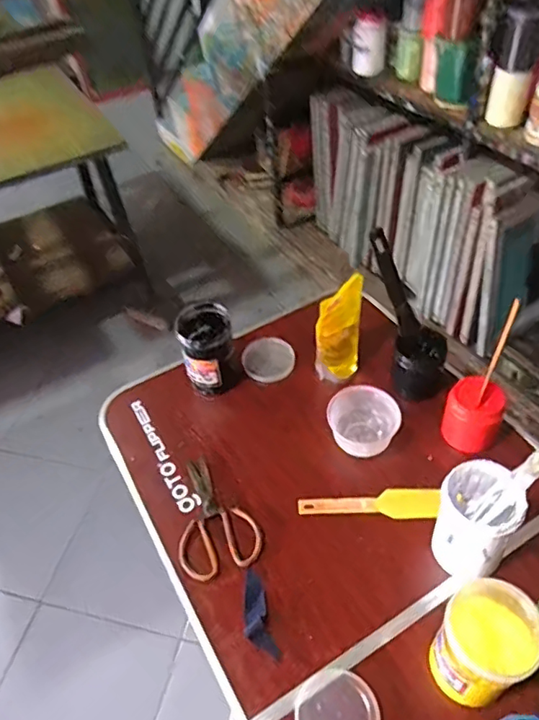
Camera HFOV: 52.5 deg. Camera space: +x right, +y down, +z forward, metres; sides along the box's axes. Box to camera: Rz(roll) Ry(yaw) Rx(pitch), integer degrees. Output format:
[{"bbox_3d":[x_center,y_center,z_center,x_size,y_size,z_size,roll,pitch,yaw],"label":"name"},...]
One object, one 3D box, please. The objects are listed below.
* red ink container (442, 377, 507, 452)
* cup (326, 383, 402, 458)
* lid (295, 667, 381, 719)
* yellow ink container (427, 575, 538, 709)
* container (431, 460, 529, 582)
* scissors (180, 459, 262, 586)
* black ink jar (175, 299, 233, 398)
[{"bbox_3d":[0.320,0.089,0.861,0.078,0.102,0.072,-3,47,3],"label":"red ink container"},{"bbox_3d":[0.156,0.103,0.907,0.100,0.091,0.091,-3,47,3],"label":"cup"},{"bbox_3d":[0.081,0.425,0.653,0.097,0.012,0.097,-3,47,3],"label":"lid"},{"bbox_3d":[0.242,0.319,0.618,0.102,0.143,0.097,-3,47,3],"label":"yellow ink container"},{"bbox_3d":[0.270,0.221,0.730,0.097,0.157,0.109,30,57,29],"label":"container"},{"bbox_3d":[-0.088,0.234,0.846,0.117,0.007,0.198,-14,48,-7],"label":"scissors"},{"bbox_3d":[-0.108,-0.018,0.977,0.097,0.136,0.101,-11,47,-4],"label":"black ink jar"}]

